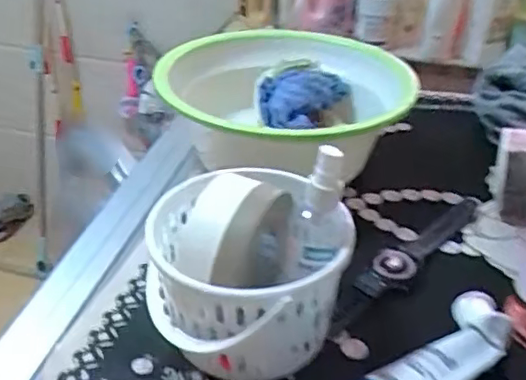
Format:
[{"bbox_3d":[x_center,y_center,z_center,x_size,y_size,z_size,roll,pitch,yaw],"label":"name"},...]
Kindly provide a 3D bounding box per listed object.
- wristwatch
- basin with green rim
[{"bbox_3d":[0.129,0.056,0.527,0.035,0.010,0.235,26,39,31],"label":"wristwatch"},{"bbox_3d":[0.022,-0.084,0.654,0.248,0.104,0.290,6,32,4],"label":"basin with green rim"}]

